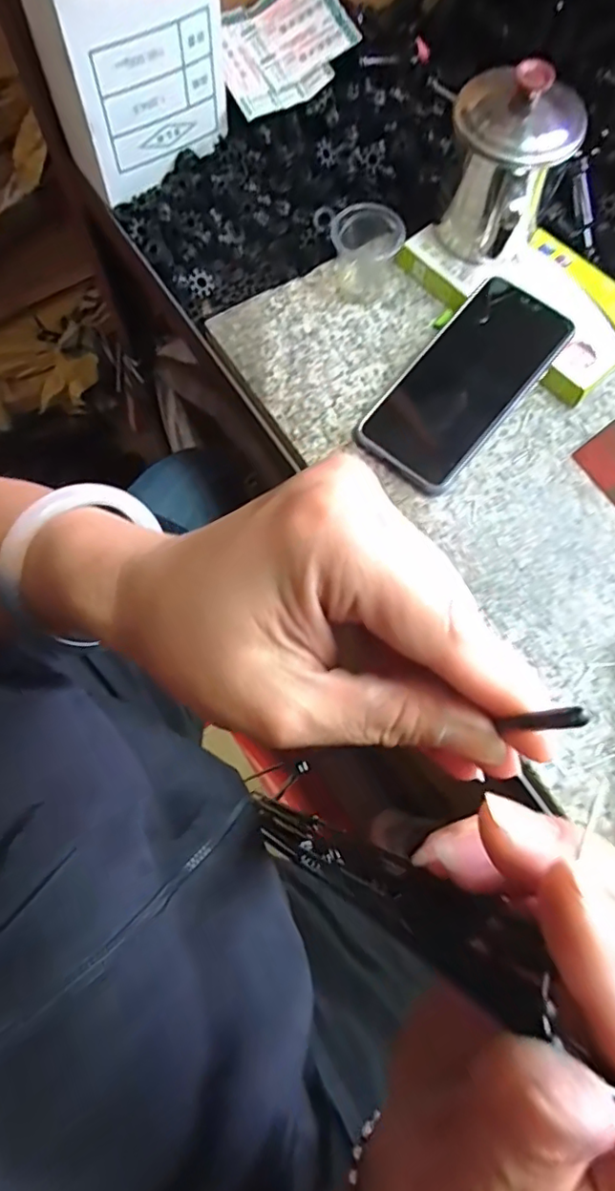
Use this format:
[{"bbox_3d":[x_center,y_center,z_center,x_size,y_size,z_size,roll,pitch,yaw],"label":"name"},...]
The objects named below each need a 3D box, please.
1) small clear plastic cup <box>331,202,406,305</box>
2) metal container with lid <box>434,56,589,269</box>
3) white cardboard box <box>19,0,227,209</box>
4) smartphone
[{"bbox_3d":[0.041,-0.256,0.418,0.050,0.048,0.053,-8,73,-3],"label":"small clear plastic cup"},{"bbox_3d":[0.127,-0.277,0.385,0.081,0.108,0.088,20,74,5],"label":"metal container with lid"},{"bbox_3d":[-0.121,-0.388,0.404,0.128,0.141,0.084,-32,76,-10],"label":"white cardboard box"},{"bbox_3d":[0.107,-0.145,0.389,0.075,0.005,0.156,40,85,14],"label":"smartphone"}]

